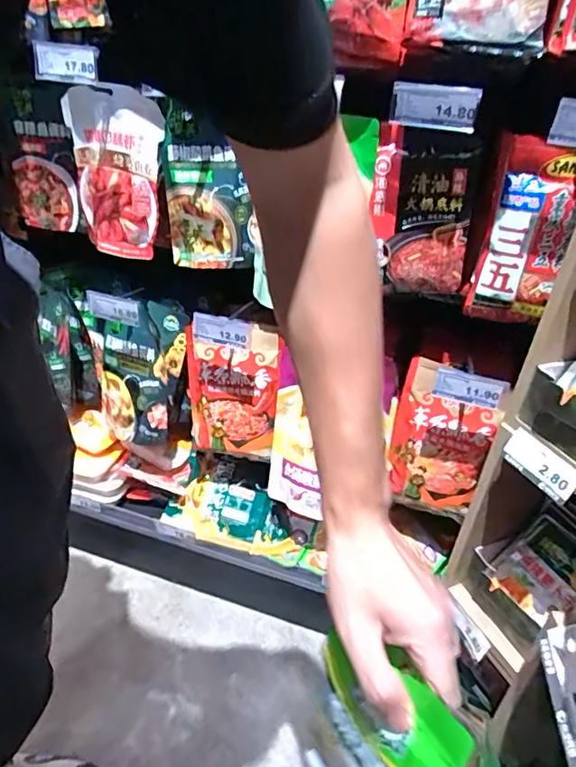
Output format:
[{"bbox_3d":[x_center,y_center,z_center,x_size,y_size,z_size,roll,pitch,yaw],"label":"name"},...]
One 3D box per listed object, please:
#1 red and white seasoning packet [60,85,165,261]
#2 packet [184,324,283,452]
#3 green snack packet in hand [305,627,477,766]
[{"bbox_3d":[-0.290,-0.337,0.837,0.172,0.245,0.027,19,26,17],"label":"red and white seasoning packet"},{"bbox_3d":[-0.104,0.014,0.915,0.169,0.228,0.031,7,17,7],"label":"packet"},{"bbox_3d":[0.060,0.243,0.340,0.036,0.158,0.113,-18,37,-36],"label":"green snack packet in hand"}]

